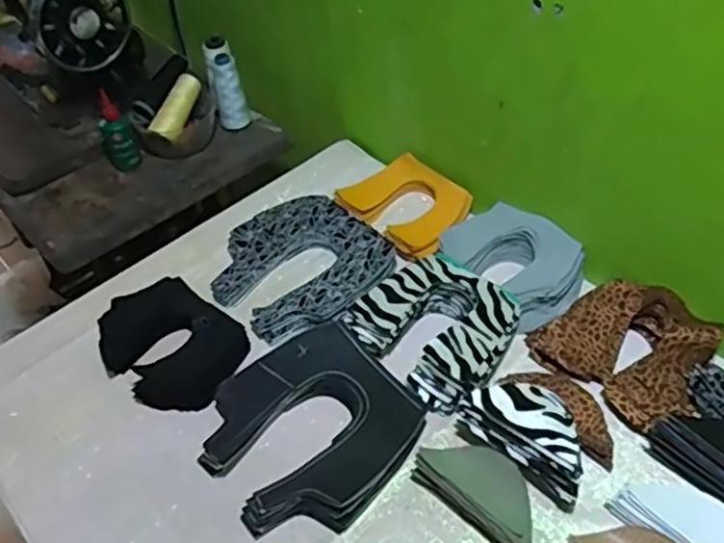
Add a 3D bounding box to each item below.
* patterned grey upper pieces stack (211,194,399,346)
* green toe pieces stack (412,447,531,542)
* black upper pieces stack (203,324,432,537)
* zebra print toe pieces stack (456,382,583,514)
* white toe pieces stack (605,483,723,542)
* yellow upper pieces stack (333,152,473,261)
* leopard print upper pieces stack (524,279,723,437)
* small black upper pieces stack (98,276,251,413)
[{"bbox_3d":[-0.073,-0.008,0.808,0.189,0.030,0.193,-32,52,-24],"label":"patterned grey upper pieces stack"},{"bbox_3d":[0.104,0.191,0.595,0.128,0.053,0.059,33,57,30],"label":"green toe pieces stack"},{"bbox_3d":[-0.054,0.146,0.650,0.192,0.039,0.185,-36,54,-27],"label":"black upper pieces stack"},{"bbox_3d":[0.149,0.145,0.609,0.121,0.063,0.061,33,57,30],"label":"zebra print toe pieces stack"},{"bbox_3d":[0.276,0.216,0.566,0.062,0.023,0.118,-37,54,-27],"label":"white toe pieces stack"},{"bbox_3d":[0.059,-0.081,0.863,0.125,0.033,0.158,-33,53,-25],"label":"yellow upper pieces stack"},{"bbox_3d":[0.268,0.070,0.683,0.137,0.046,0.159,-37,54,-27],"label":"leopard print upper pieces stack"},{"bbox_3d":[-0.209,0.077,0.737,0.165,0.034,0.120,32,57,30],"label":"small black upper pieces stack"}]

